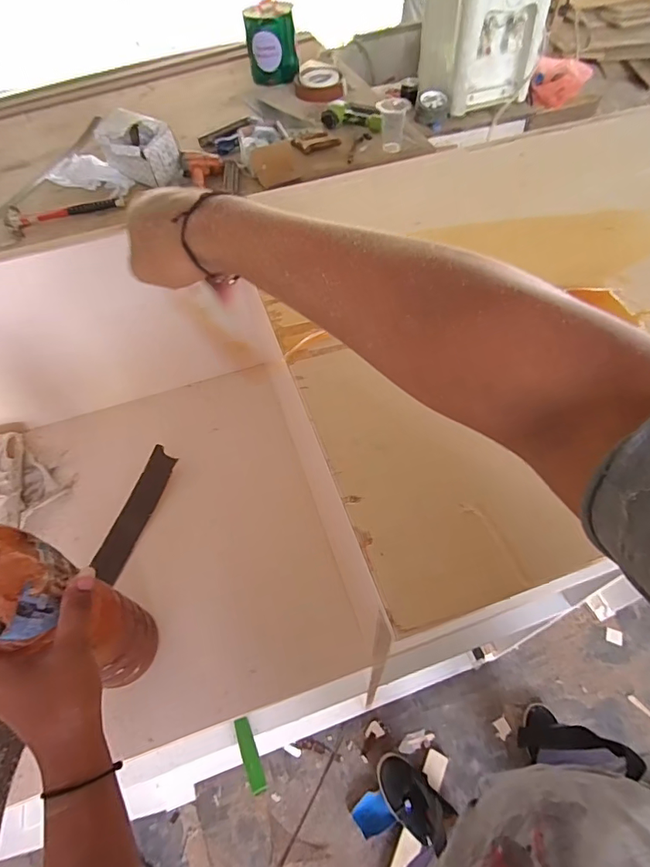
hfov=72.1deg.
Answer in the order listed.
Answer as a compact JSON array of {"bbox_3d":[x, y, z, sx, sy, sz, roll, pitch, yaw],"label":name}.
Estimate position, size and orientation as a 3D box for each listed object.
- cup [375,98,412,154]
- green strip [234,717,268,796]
[{"bbox_3d":[0.208,-0.942,1.360,0.094,0.132,0.081,-6,55,-1],"label":"cup"},{"bbox_3d":[-0.114,0.490,0.681,0.024,0.011,0.099,-22,57,-11],"label":"green strip"}]

